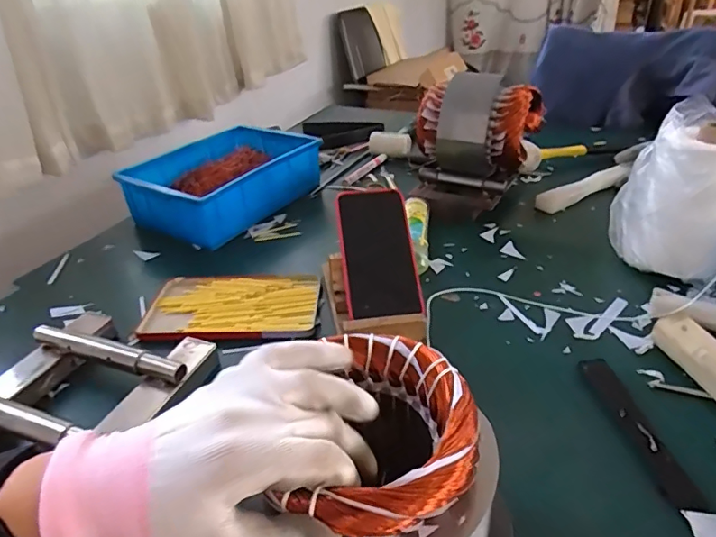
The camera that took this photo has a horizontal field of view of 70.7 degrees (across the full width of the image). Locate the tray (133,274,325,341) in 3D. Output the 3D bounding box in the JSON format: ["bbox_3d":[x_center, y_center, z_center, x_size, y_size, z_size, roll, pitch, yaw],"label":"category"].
[{"bbox_3d":[-0.147,0.048,0.599,0.195,0.018,0.116,-1,33,2],"label":"tray"}]

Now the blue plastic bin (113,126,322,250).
[{"bbox_3d":[-0.213,-0.138,0.828,0.207,0.095,0.279,14,37,25],"label":"blue plastic bin"}]

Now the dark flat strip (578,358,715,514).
[{"bbox_3d":[0.231,0.131,0.422,0.027,0.004,0.154,-5,33,-3],"label":"dark flat strip"}]

